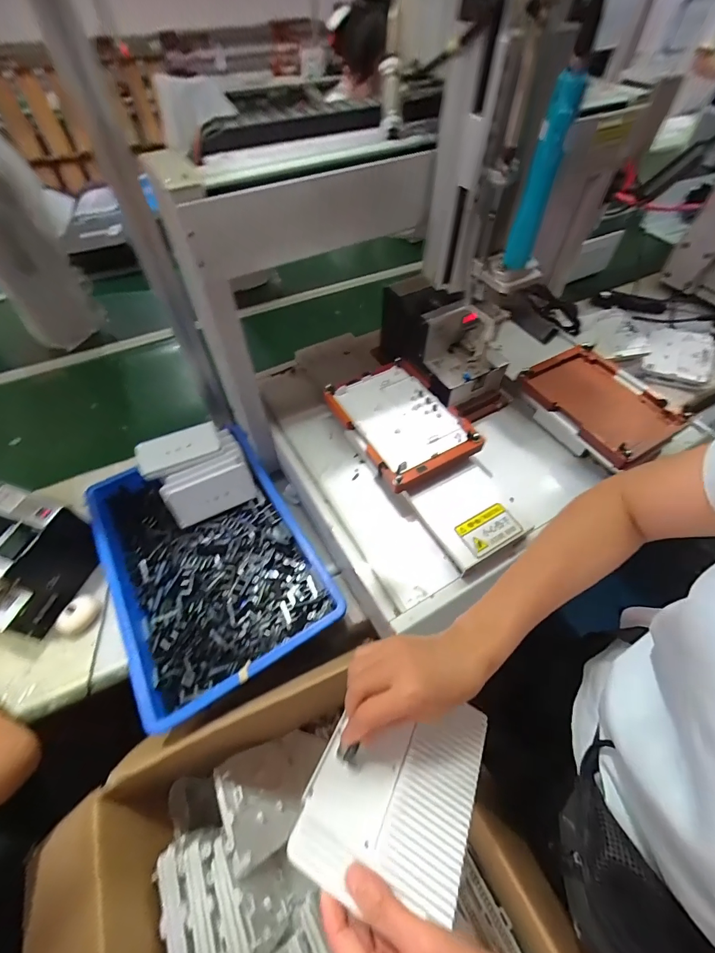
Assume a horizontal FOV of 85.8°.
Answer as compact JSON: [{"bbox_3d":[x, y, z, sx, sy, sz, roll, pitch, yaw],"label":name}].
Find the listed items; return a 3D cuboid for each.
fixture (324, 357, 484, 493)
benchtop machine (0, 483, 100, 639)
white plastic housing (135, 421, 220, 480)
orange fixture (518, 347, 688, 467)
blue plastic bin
[{"bbox_3d":[0.069,-0.092,0.609,0.160,0.032,0.218,-27,58,-18],"label":"fixture"},{"bbox_3d":[-0.523,0.141,0.609,0.151,0.146,0.182,13,55,9],"label":"benchtop machine"},{"bbox_3d":[-0.325,-0.048,0.695,0.146,0.032,0.075,-18,56,-12],"label":"white plastic housing"},{"bbox_3d":[0.404,-0.131,0.632,0.181,0.028,0.216,-27,58,-18],"label":"orange fixture"},{"bbox_3d":[-0.236,0.125,0.636,0.305,0.102,0.409,-26,58,-18],"label":"blue plastic bin"}]

